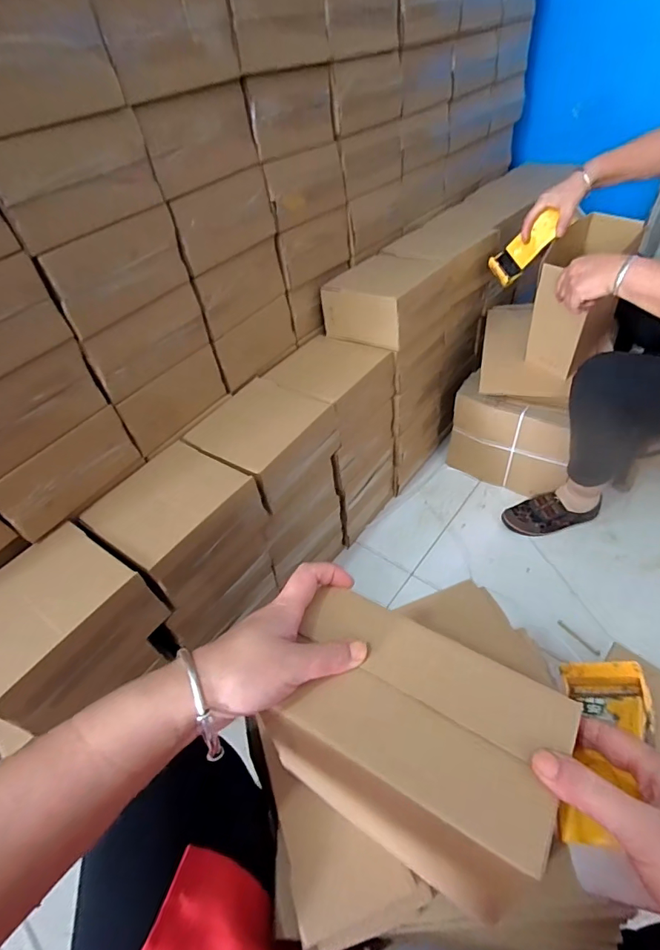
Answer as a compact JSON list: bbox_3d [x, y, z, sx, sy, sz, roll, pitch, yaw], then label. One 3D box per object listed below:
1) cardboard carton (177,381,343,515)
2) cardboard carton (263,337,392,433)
[{"bbox_3d":[-0.119,-0.059,0.818,0.189,0.103,0.209,25,53,27],"label":"cardboard carton"},{"bbox_3d":[0.001,-0.188,0.913,0.184,0.085,0.201,27,55,29],"label":"cardboard carton"}]

